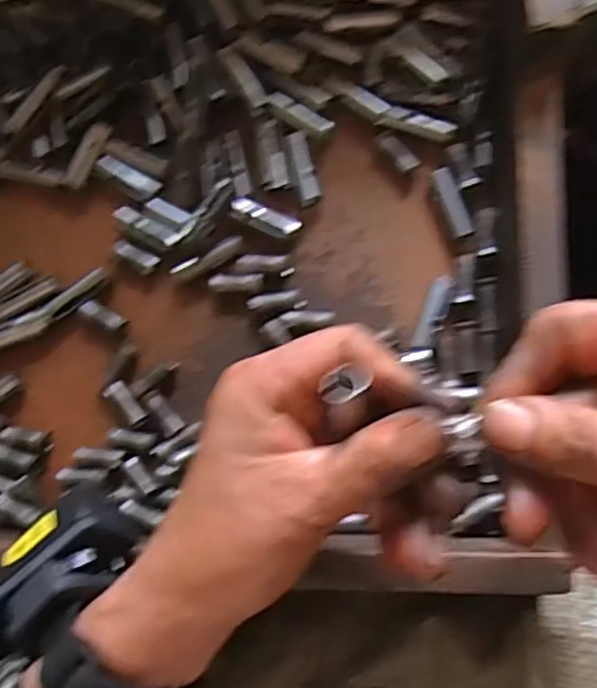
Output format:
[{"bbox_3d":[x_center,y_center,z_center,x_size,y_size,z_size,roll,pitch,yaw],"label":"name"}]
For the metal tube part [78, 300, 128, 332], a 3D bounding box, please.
[{"bbox_3d":[-0.103,-0.015,0.363,0.027,0.007,0.009,30,88,8],"label":"metal tube part"}]

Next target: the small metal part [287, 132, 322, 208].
[{"bbox_3d":[0.003,-0.092,0.363,0.011,0.007,0.039,-13,83,4],"label":"small metal part"}]

